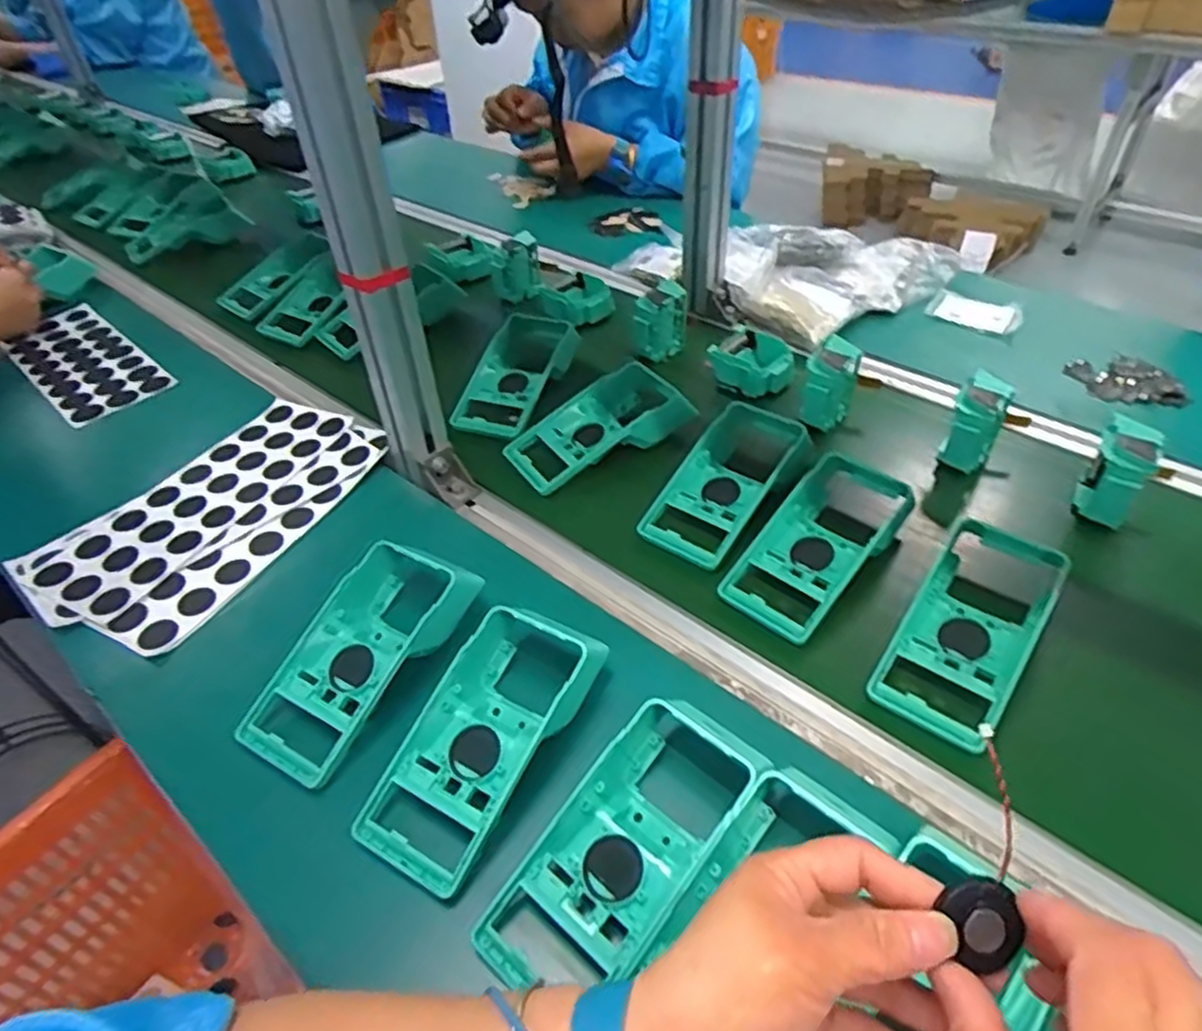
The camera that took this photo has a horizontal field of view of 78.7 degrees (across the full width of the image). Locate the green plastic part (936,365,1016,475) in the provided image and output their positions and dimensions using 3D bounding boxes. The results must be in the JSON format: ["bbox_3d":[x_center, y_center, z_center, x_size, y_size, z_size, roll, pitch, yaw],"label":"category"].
[{"bbox_3d":[0.351,-0.086,0.691,0.050,0.073,0.067,27,50,29],"label":"green plastic part"}]

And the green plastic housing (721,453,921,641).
[{"bbox_3d":[0.190,0.024,0.611,0.092,0.069,0.190,30,52,31],"label":"green plastic housing"}]

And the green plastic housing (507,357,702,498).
[{"bbox_3d":[-0.002,-0.090,0.736,0.186,0.052,0.099,-24,46,-22],"label":"green plastic housing"}]

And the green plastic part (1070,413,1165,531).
[{"bbox_3d":[0.444,-0.037,0.627,0.051,0.069,0.068,31,52,31],"label":"green plastic part"}]

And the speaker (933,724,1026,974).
[{"bbox_3d":[0.143,0.123,0.269,0.028,0.012,0.085,7,83,10],"label":"speaker"}]

